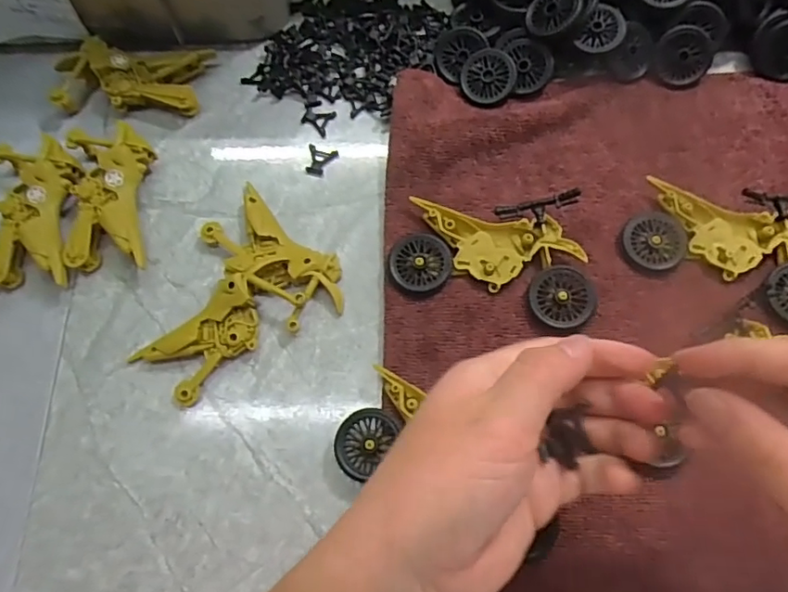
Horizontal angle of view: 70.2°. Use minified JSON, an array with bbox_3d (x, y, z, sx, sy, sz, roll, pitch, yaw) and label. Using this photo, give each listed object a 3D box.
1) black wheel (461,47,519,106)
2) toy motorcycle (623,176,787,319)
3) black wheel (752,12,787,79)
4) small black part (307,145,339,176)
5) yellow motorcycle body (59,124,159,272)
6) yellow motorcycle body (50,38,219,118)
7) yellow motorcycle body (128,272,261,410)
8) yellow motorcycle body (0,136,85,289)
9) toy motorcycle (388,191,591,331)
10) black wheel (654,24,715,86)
[{"bbox_3d":[0.064,-0.149,0.381,0.037,0.005,0.037,0,88,8],"label":"black wheel"},{"bbox_3d":[0.199,-0.028,0.333,0.114,0.015,0.075,8,70,5],"label":"toy motorcycle"},{"bbox_3d":[0.262,-0.167,0.376,0.042,0.037,0.014,46,37,22],"label":"black wheel"},{"bbox_3d":[-0.050,-0.090,0.374,0.020,0.004,0.023,15,71,7],"label":"small black part"},{"bbox_3d":[-0.178,-0.063,0.355,0.050,0.024,0.095,-8,70,-2],"label":"yellow motorcycle body"},{"bbox_3d":[-0.179,-0.149,0.388,0.099,0.024,0.048,-1,70,1],"label":"yellow motorcycle body"},{"bbox_3d":[-0.108,0.025,0.323,0.075,0.020,0.043,-39,73,-12],"label":"yellow motorcycle body"},{"bbox_3d":[-0.224,-0.052,0.349,0.048,0.025,0.096,-5,70,-1],"label":"yellow motorcycle body"},{"bbox_3d":[0.057,-0.021,0.331,0.113,0.020,0.074,1,70,2],"label":"toy motorcycle"},{"bbox_3d":[0.196,-0.161,0.379,0.036,0.007,0.037,26,106,4],"label":"black wheel"}]

